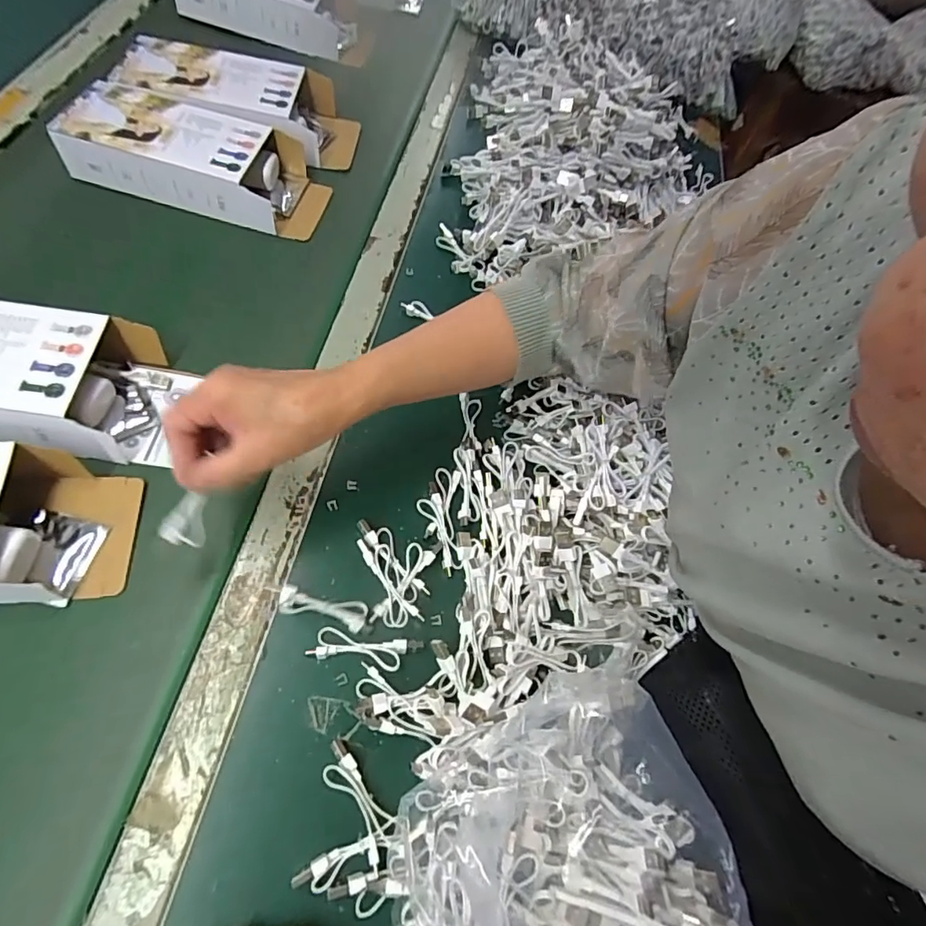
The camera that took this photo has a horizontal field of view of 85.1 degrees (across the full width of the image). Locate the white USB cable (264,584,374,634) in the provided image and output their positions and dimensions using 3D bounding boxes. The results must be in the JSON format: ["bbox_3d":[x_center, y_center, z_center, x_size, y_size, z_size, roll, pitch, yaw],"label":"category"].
[{"bbox_3d":[-0.103,0.104,0.366,0.078,0.008,0.021,23,62,-17],"label":"white USB cable"}]

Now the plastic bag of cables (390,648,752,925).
[{"bbox_3d":[0.052,0.224,0.290,0.177,0.060,0.184,-4,63,-10],"label":"plastic bag of cables"}]

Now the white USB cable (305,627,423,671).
[{"bbox_3d":[-0.070,0.135,0.365,0.078,0.010,0.022,10,62,-3],"label":"white USB cable"}]

